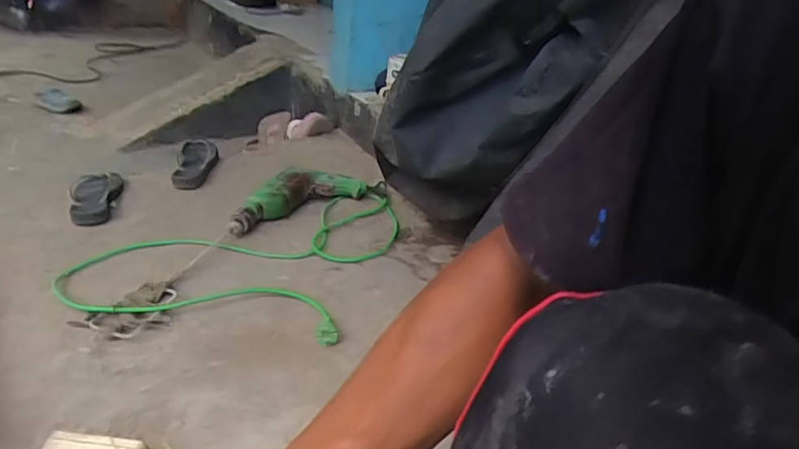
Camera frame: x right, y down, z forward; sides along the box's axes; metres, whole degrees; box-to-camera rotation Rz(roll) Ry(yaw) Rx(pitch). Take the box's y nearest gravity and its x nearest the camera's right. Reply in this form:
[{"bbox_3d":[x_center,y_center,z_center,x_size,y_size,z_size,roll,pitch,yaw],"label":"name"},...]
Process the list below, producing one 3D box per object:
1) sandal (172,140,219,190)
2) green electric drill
[{"bbox_3d":[-0.480,-0.133,1.312,0.079,0.055,0.175,3,47,1],"label":"sandal"},{"bbox_3d":[-0.197,-0.067,1.167,0.344,0.077,0.096,-13,34,-28],"label":"green electric drill"}]

